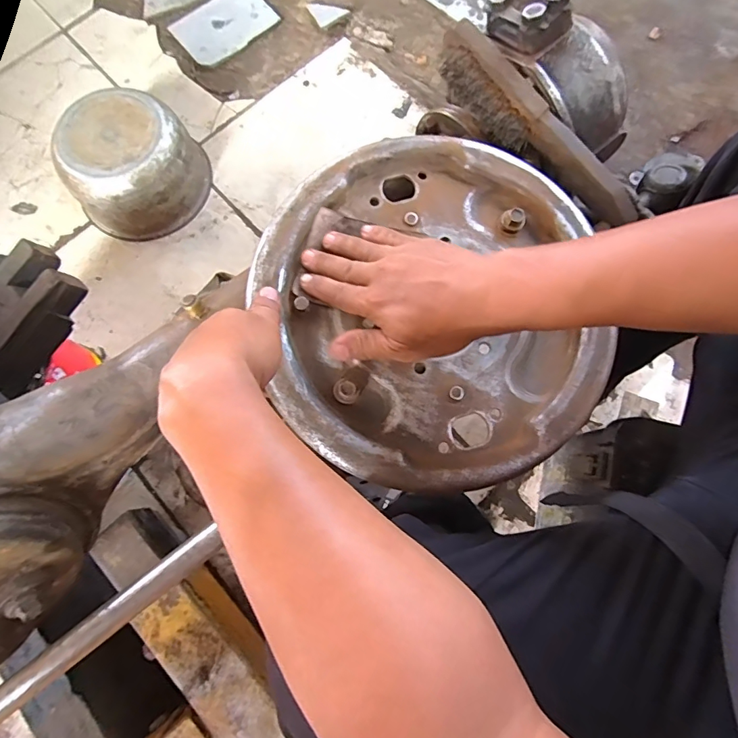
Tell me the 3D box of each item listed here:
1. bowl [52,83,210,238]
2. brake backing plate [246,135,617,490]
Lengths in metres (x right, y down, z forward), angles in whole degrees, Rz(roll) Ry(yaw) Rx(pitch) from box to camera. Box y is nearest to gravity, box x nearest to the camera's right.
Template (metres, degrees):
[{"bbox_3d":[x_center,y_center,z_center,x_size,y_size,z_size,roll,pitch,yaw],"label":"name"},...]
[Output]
[{"bbox_3d":[-0.397,-0.345,0.769,0.226,0.128,0.192,-39,79,-8],"label":"bowl"},{"bbox_3d":[0.053,-0.056,0.377,0.286,0.030,0.290,0,77,1],"label":"brake backing plate"}]

